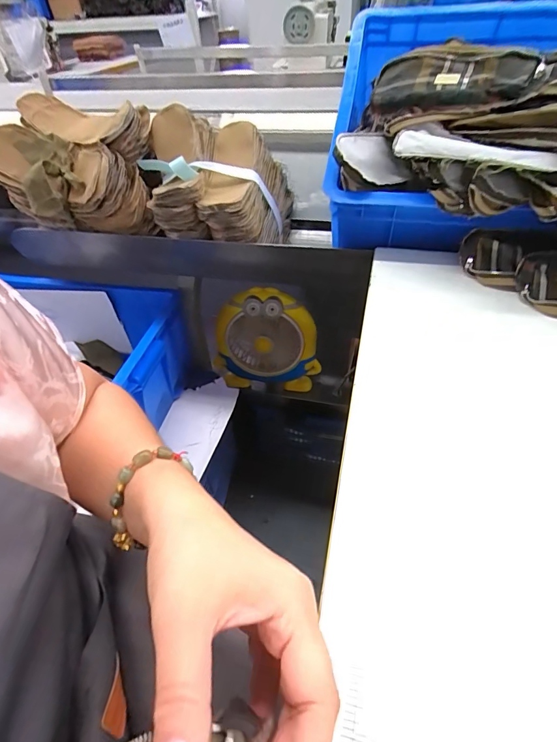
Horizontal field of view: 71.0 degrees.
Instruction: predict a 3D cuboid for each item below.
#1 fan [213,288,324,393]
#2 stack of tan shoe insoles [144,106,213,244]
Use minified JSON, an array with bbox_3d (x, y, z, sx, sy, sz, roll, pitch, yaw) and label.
[{"bbox_3d":[-0.033,-0.067,0.936,0.241,0.257,0.067,4,46,8],"label":"fan"},{"bbox_3d":[-0.147,-0.298,0.586,0.094,0.094,0.182,-3,69,3],"label":"stack of tan shoe insoles"}]

